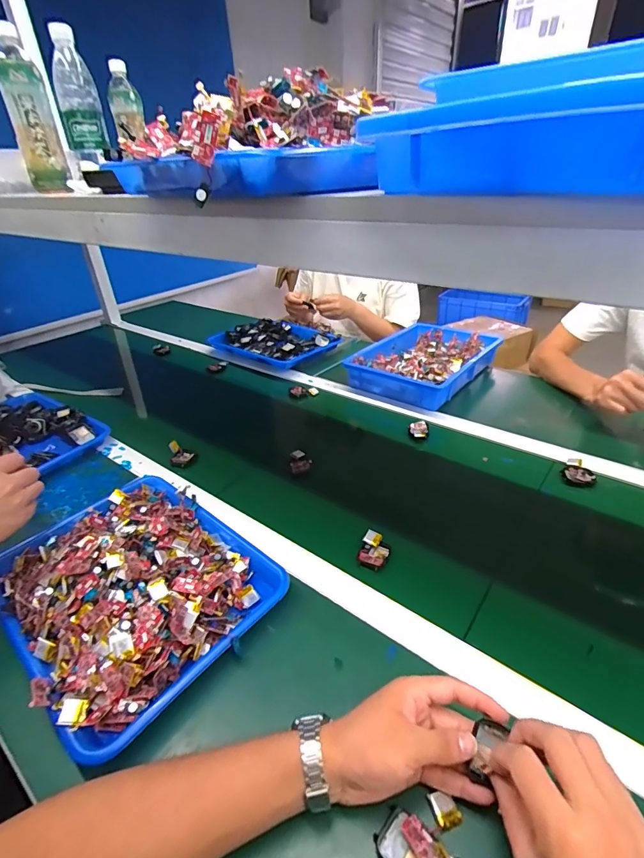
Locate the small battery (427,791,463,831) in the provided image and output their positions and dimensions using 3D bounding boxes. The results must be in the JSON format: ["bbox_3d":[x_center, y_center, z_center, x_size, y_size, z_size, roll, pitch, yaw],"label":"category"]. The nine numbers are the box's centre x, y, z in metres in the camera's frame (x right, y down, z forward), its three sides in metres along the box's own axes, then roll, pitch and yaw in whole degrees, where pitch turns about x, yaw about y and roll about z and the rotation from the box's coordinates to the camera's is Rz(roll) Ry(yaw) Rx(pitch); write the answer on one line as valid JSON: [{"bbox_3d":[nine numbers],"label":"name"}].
[{"bbox_3d":[0.098,0.300,0.330,0.019,0.006,0.022,-10,33,-10],"label":"small battery"}]

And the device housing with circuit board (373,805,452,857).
[{"bbox_3d":[0.065,0.315,0.310,0.038,0.014,0.048,-30,41,-35],"label":"device housing with circuit board"}]

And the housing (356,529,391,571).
[{"bbox_3d":[0.070,0.160,0.553,0.038,0.013,0.049,12,36,22],"label":"housing"}]

